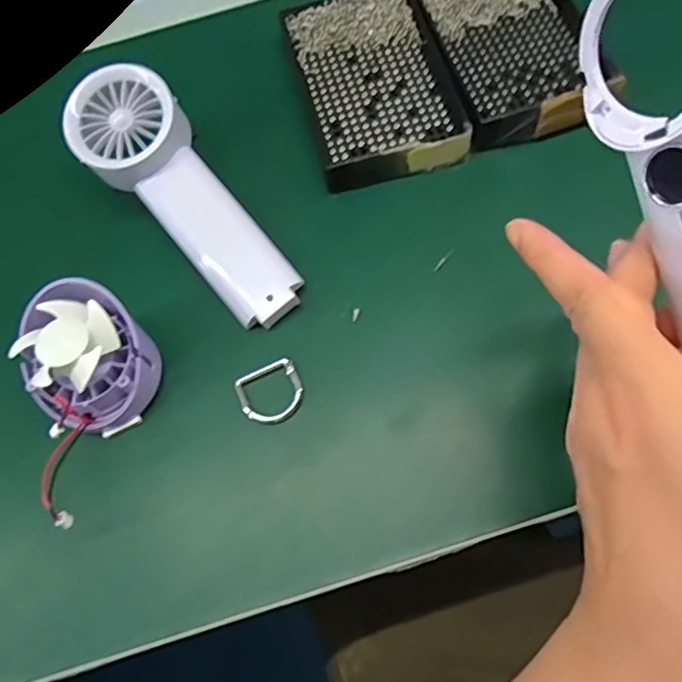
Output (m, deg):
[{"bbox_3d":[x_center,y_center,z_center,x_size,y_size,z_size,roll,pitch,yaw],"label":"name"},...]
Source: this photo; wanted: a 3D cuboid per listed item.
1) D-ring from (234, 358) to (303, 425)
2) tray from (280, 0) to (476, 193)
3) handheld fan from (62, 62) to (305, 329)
[{"bbox_3d":[-0.037,0.028,0.313,0.034,0.004,0.031,-24,68,-4],"label":"D-ring"},{"bbox_3d":[0.019,-0.166,0.369,0.085,0.022,0.138,-17,68,-1],"label":"tray"},{"bbox_3d":[-0.087,-0.081,0.331,0.063,0.046,0.169,-39,73,-8],"label":"handheld fan"}]

